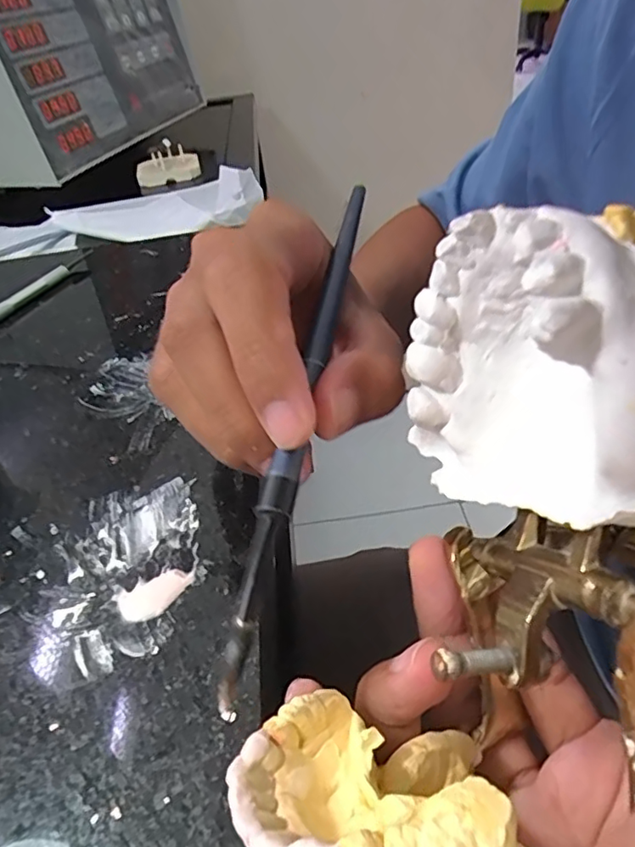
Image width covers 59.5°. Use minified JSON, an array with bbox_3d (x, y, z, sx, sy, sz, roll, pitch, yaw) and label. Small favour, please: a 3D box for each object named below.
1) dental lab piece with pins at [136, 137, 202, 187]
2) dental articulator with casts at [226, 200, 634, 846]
[{"bbox_3d":[-0.160,-0.279,0.592,0.065,0.029,0.054,-11,40,-5],"label":"dental lab piece with pins"},{"bbox_3d":[0.034,0.033,0.113,0.070,0.066,0.134,21,84,29],"label":"dental articulator with casts"}]

